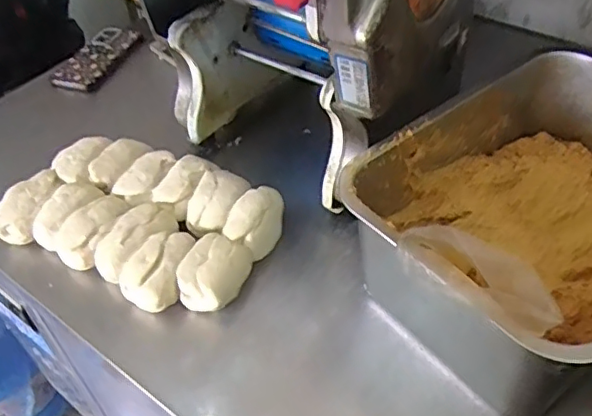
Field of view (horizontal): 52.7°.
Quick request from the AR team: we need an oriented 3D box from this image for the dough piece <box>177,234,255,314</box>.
[{"bbox_3d":[-0.088,0.068,0.630,0.059,0.042,0.079,16,49,19],"label":"dough piece"}]

